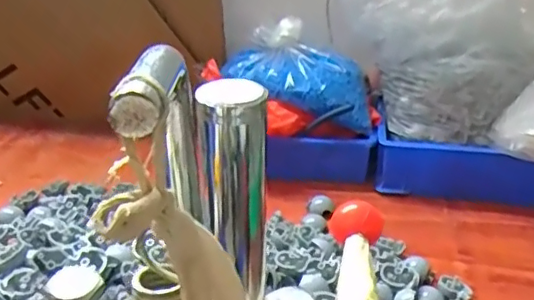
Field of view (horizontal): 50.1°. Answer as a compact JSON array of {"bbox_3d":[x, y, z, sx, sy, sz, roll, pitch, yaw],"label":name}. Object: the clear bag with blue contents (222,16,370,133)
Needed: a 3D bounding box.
[{"bbox_3d":[0.044,-0.114,0.863,0.223,0.109,0.137,3,29,6],"label":"clear bag with blue contents"}]

